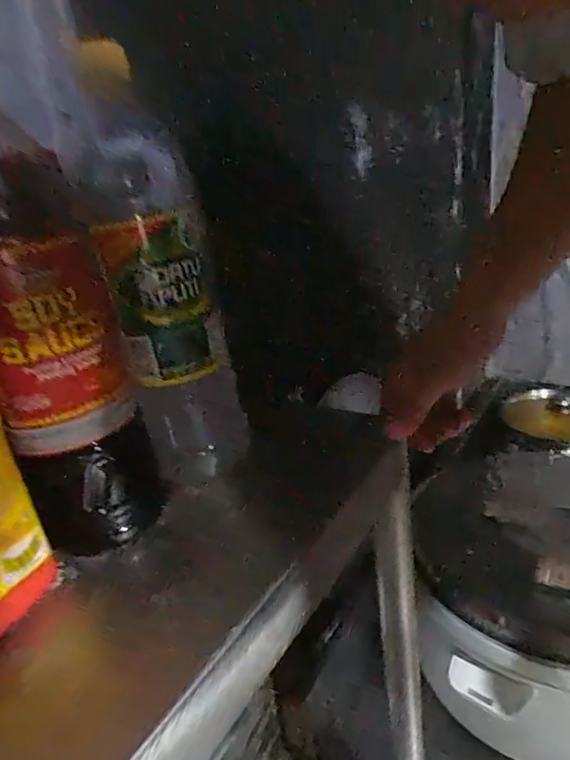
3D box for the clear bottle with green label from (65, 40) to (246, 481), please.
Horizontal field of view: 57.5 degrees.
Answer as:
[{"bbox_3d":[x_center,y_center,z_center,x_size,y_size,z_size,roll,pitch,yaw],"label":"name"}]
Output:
[{"bbox_3d":[-0.071,-0.035,0.336,0.062,0.234,0.060,-11,24,-7],"label":"clear bottle with green label"}]

